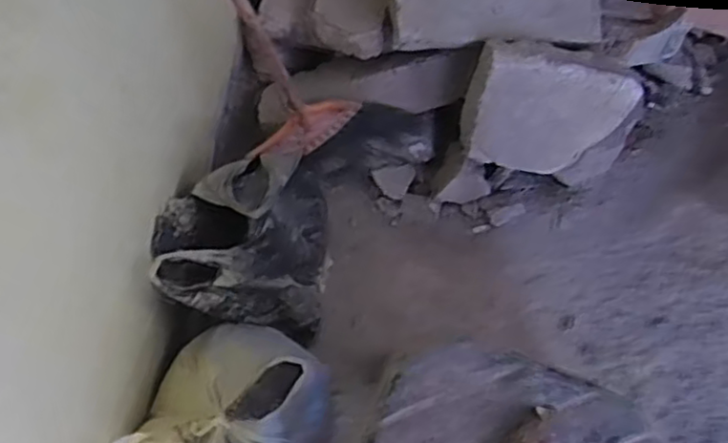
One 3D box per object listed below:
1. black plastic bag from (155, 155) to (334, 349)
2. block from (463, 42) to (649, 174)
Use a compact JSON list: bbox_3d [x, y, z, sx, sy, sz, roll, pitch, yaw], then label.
[{"bbox_3d":[-0.165,0.054,1.055,0.243,0.274,0.228,-14,71,-6],"label":"black plastic bag"},{"bbox_3d":[0.296,-0.184,1.165,0.255,0.201,0.090,9,35,-11],"label":"block"}]

